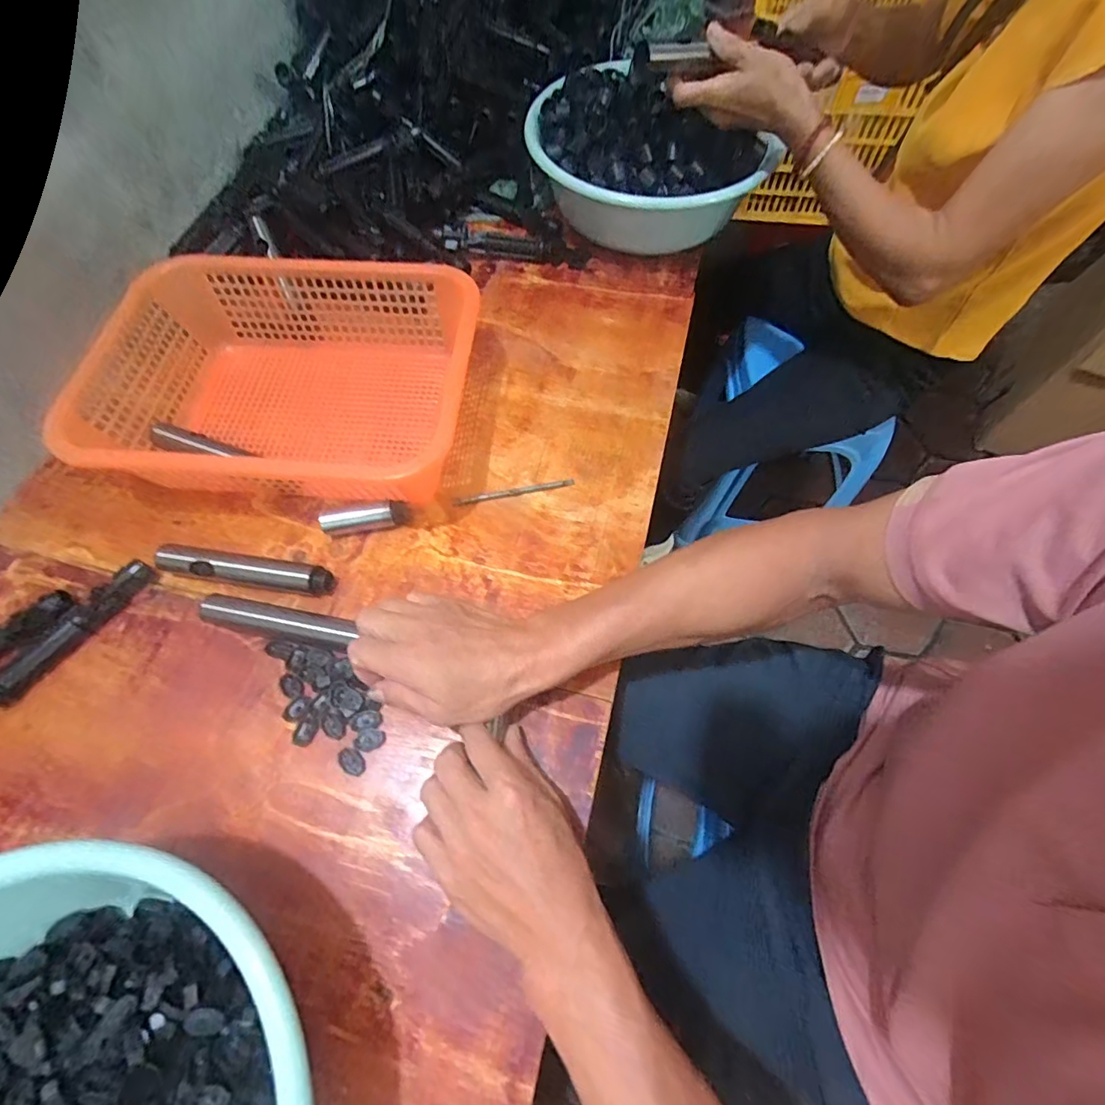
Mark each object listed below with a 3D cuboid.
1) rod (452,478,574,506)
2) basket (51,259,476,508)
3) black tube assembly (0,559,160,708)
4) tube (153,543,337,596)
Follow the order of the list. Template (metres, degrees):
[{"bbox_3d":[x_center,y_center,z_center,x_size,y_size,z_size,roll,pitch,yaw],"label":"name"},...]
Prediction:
[{"bbox_3d":[-0.037,-0.059,0.485,0.116,0.004,0.008,-10,64,-5],"label":"rod"},{"bbox_3d":[-0.248,-0.160,0.490,0.338,0.093,0.253,-1,64,0],"label":"basket"},{"bbox_3d":[-0.400,0.065,0.421,0.019,0.029,0.143,31,68,14],"label":"black tube assembly"},{"bbox_3d":[-0.271,0.016,0.446,0.155,0.021,0.025,7,64,4],"label":"tube"}]

